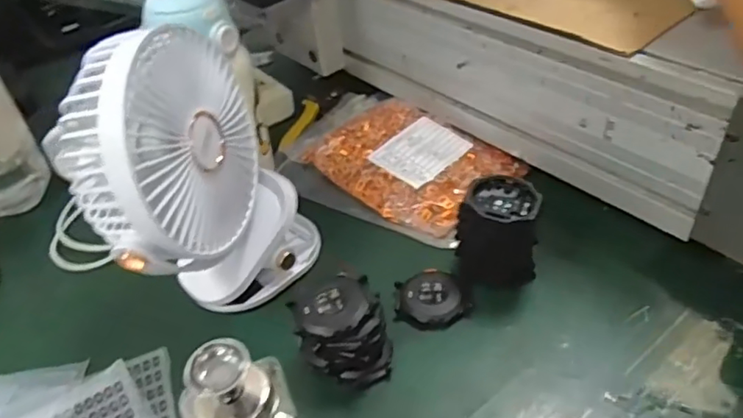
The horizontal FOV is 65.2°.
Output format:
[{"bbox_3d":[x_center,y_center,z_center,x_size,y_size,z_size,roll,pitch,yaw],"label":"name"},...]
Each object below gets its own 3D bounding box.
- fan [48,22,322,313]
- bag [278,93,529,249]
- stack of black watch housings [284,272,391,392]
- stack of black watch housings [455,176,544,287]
[{"bbox_3d":[-0.115,-0.014,0.388,0.070,0.196,0.153,25,50,30],"label":"fan"},{"bbox_3d":[0.014,-0.050,0.539,0.210,0.029,0.138,29,51,33],"label":"bag"},{"bbox_3d":[-0.019,0.081,0.383,0.056,0.050,0.055,-9,41,-4],"label":"stack of black watch housings"},{"bbox_3d":[0.093,0.016,0.427,0.056,0.068,0.047,3,42,9],"label":"stack of black watch housings"}]

